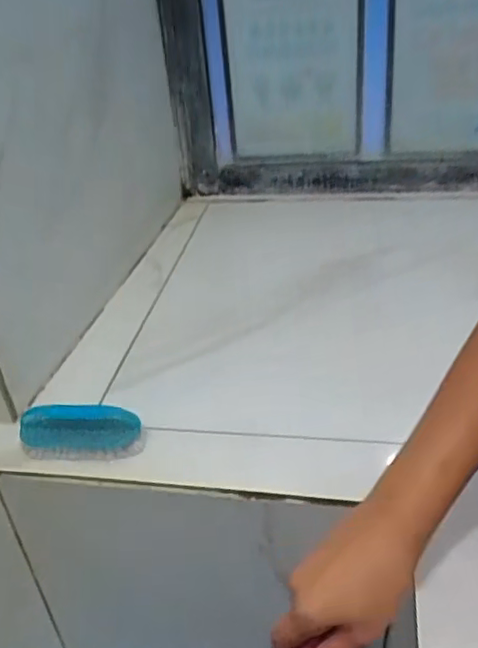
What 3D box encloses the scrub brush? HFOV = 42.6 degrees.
[{"bbox_3d":[-0.159,0.107,0.617,0.126,0.044,0.048,-3,33,4],"label":"scrub brush"}]

